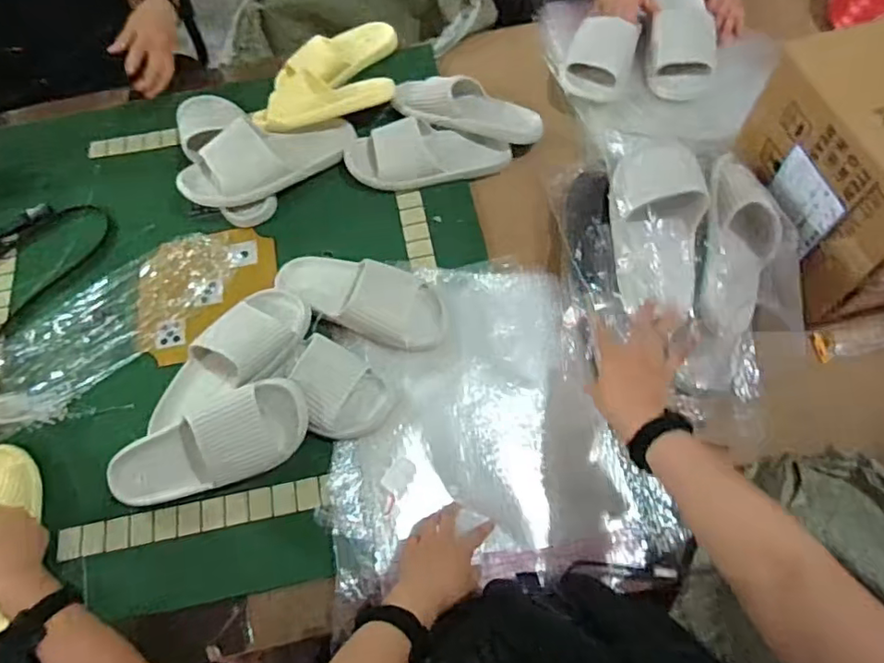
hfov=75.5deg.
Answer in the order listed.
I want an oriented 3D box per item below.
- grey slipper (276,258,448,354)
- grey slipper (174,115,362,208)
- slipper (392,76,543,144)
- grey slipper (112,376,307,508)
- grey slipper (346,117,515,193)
[{"bbox_3d":[-0.114,-0.050,0.814,0.255,0.051,0.098,20,68,12],"label":"grey slipper"},{"bbox_3d":[-0.279,-0.280,0.921,0.288,0.076,0.103,-23,66,-8],"label":"grey slipper"},{"bbox_3d":[0.044,-0.368,0.948,0.249,0.058,0.088,13,67,9],"label":"slipper"},{"bbox_3d":[-0.296,0.144,0.712,0.261,0.075,0.106,-19,87,-4],"label":"grey slipper"},{"bbox_3d":[-0.021,-0.285,0.909,0.263,0.064,0.093,-8,65,-1],"label":"grey slipper"}]

